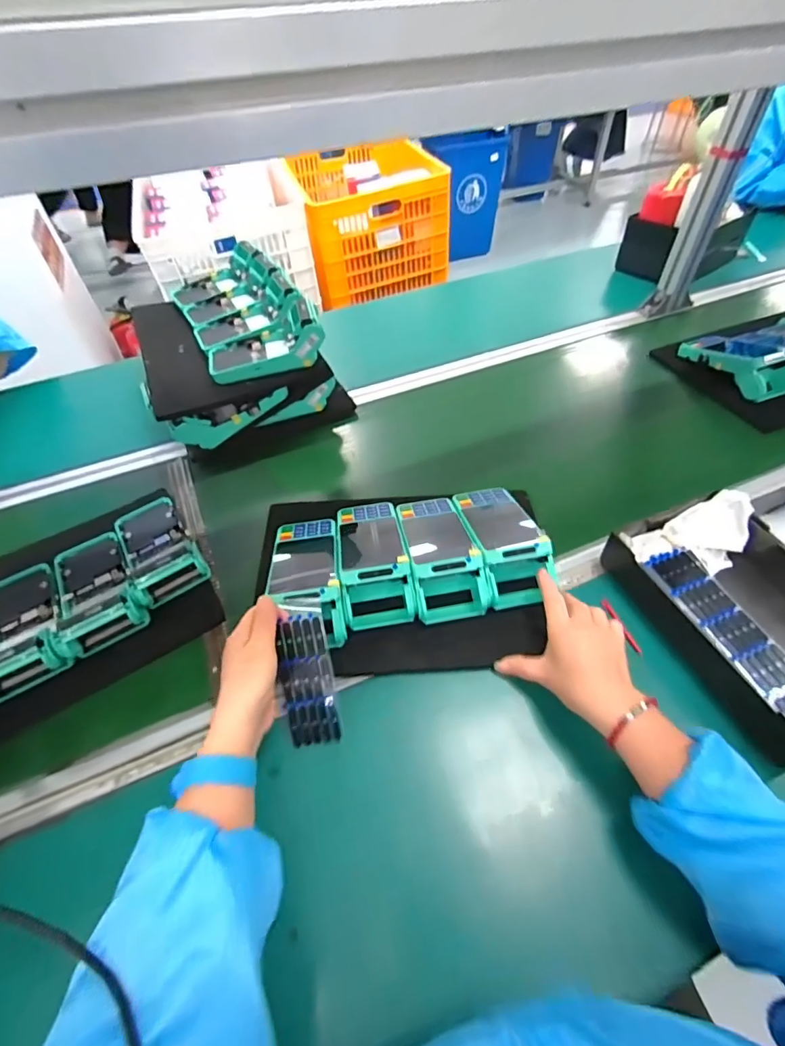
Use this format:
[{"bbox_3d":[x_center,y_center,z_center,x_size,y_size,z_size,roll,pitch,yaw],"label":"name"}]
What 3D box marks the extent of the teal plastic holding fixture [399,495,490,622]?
[{"bbox_3d":[0.053,0.031,0.551,0.074,0.066,0.165,-7,37,-3],"label":"teal plastic holding fixture"}]

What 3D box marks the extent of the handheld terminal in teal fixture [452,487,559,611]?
[{"bbox_3d":[0.127,0.019,0.553,0.075,0.057,0.164,-7,38,-3],"label":"handheld terminal in teal fixture"}]

